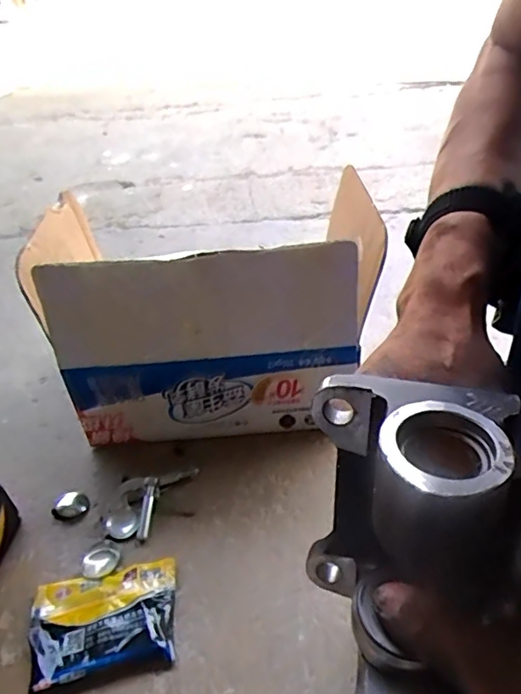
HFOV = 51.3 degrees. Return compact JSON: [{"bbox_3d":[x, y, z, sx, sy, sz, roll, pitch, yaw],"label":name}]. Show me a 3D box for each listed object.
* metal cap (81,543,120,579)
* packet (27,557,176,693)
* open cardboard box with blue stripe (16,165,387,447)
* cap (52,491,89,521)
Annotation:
[{"bbox_3d":[-0.142,0.193,0.485,0.030,0.014,0.035,-6,38,-1],"label":"metal cap"},{"bbox_3d":[-0.128,0.222,0.443,0.116,0.018,0.082,-11,38,-7],"label":"packet"},{"bbox_3d":[-0.059,-0.047,0.612,0.323,0.220,0.222,-5,38,1],"label":"open cardboard box with blue stripe"},{"bbox_3d":[-0.188,0.157,0.537,0.033,0.008,0.026,-27,43,-26],"label":"cap"}]

